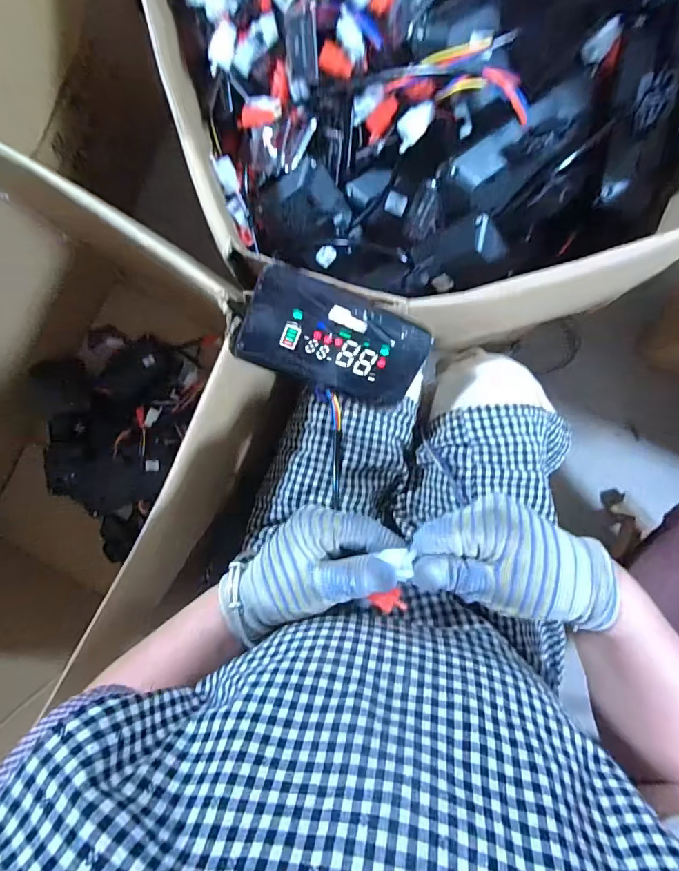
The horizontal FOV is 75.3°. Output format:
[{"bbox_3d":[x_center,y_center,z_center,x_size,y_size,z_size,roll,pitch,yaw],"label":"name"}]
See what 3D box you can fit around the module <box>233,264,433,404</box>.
[{"bbox_3d":[-0.004,-0.084,0.392,0.159,0.010,0.088,18,118,-15],"label":"module"}]

